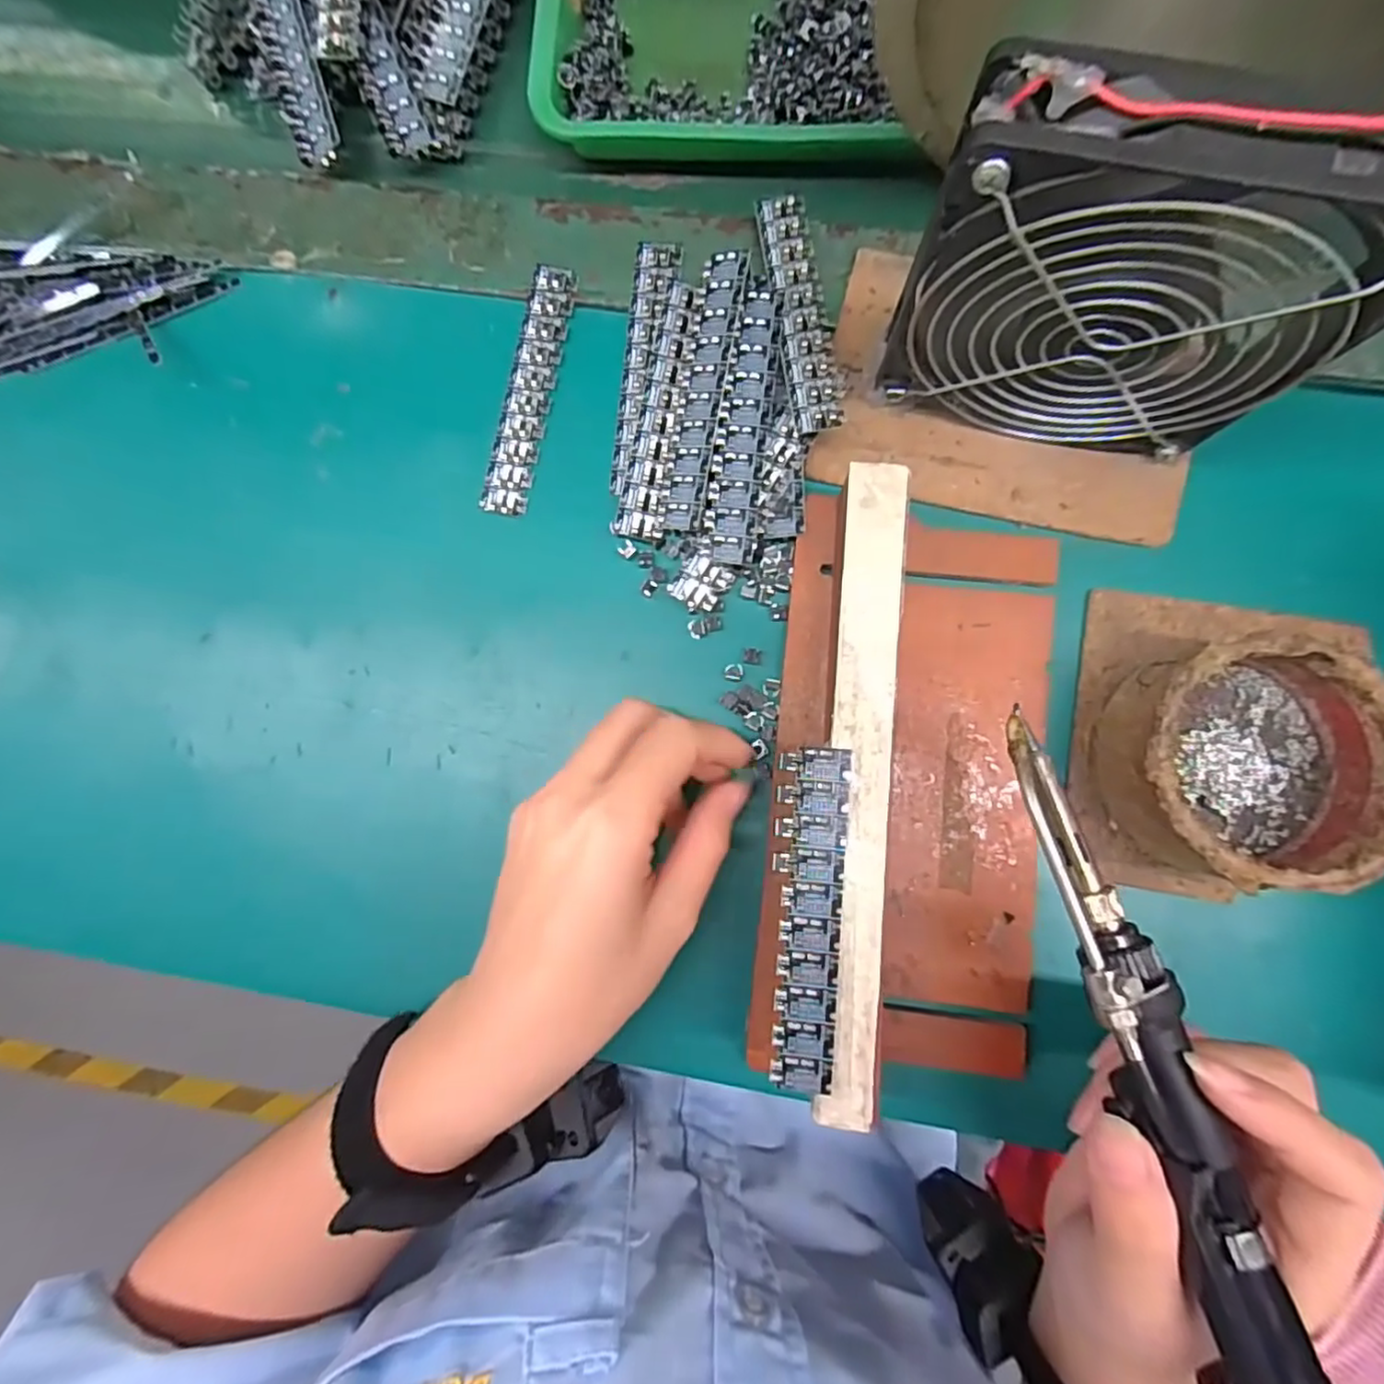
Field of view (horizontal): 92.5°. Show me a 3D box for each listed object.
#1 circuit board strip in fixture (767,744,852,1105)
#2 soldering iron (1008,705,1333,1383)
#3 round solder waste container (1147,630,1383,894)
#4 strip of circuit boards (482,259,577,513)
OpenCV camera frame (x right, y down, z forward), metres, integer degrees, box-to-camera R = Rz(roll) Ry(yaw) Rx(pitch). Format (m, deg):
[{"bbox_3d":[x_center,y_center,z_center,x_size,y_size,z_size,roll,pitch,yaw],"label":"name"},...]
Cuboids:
[{"bbox_3d":[0.038,0.073,0.216,0.023,0.004,0.107,3,86,4],"label":"circuit board strip in fixture"},{"bbox_3d":[0.127,0.108,0.173,0.023,0.020,0.209,-17,78,3],"label":"soldering iron"},{"bbox_3d":[0.191,0.024,0.227,0.080,0.040,0.079,0,84,5],"label":"round solder waste container"},{"bbox_3d":[-0.069,-0.129,0.282,0.020,0.005,0.108,12,86,6],"label":"strip of circuit boards"}]

